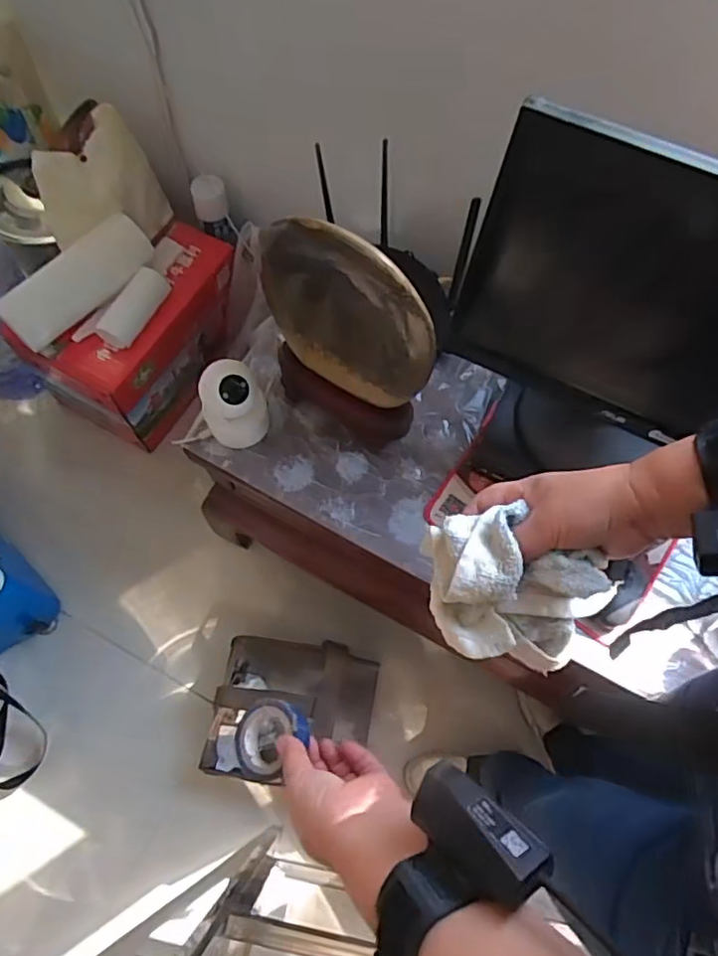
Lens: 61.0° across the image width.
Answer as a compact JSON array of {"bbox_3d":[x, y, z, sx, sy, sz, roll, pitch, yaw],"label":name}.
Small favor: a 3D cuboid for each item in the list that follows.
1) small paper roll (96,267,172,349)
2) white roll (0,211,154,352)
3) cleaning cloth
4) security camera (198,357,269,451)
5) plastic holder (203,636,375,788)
[{"bbox_3d":[-0.405,-0.315,1.095,0.055,0.048,0.160,30,72,10],"label":"small paper roll"},{"bbox_3d":[-0.488,-0.347,1.072,0.092,0.079,0.282,42,74,13],"label":"white roll"},{"bbox_3d":[0.106,0.079,0.436,0.116,0.099,0.094,6,69,1],"label":"cleaning cloth"},{"bbox_3d":[-0.164,-0.095,0.801,0.083,0.121,0.068,-24,72,-10],"label":"security camera"},{"bbox_3d":[-0.114,0.396,1.030,0.273,0.165,0.227,10,69,3],"label":"plastic holder"}]

